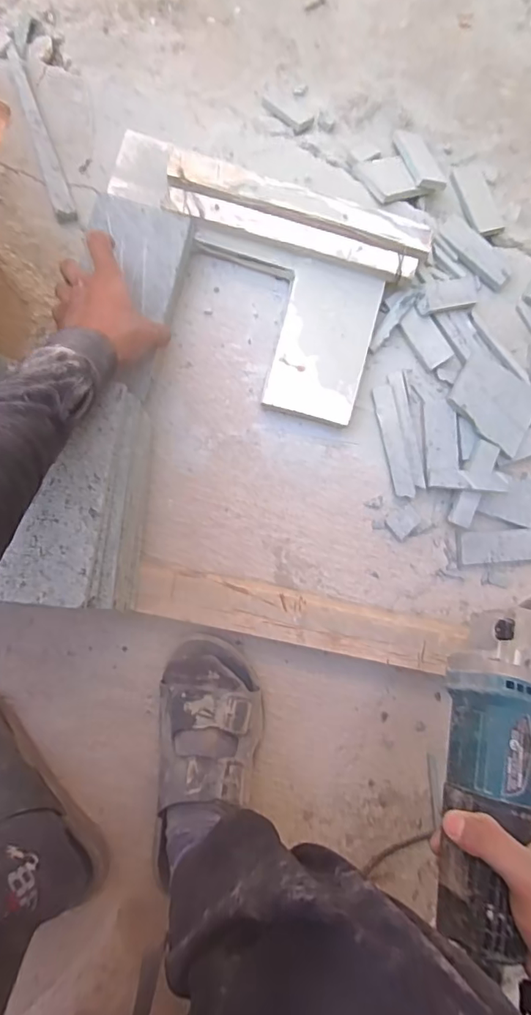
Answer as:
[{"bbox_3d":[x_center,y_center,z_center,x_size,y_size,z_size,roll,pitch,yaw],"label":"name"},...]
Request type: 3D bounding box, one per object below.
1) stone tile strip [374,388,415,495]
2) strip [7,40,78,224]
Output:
[{"bbox_3d":[0.147,-0.075,0.557,0.023,0.012,0.128,-13,83,-6],"label":"stone tile strip"},{"bbox_3d":[-0.252,-0.418,0.537,0.023,0.011,0.210,-19,89,-6],"label":"strip"}]

